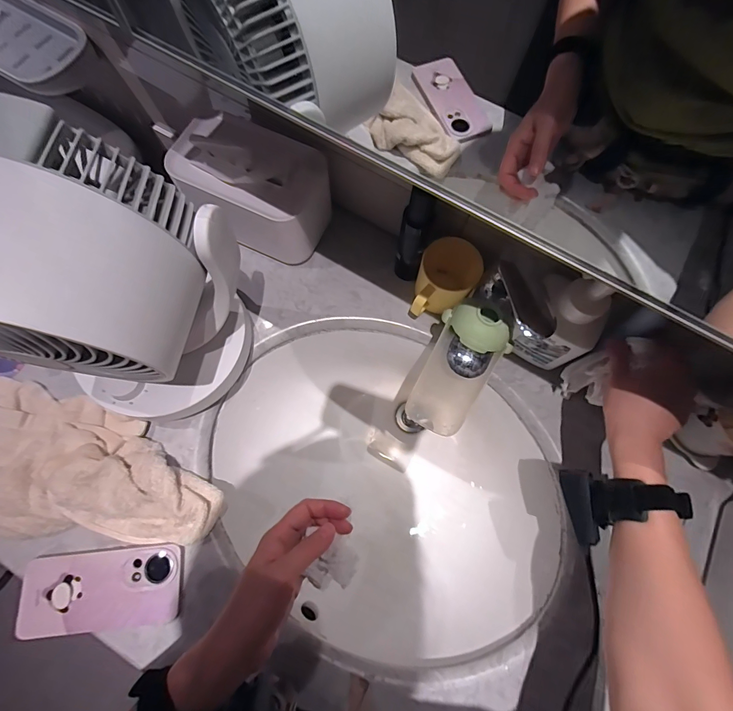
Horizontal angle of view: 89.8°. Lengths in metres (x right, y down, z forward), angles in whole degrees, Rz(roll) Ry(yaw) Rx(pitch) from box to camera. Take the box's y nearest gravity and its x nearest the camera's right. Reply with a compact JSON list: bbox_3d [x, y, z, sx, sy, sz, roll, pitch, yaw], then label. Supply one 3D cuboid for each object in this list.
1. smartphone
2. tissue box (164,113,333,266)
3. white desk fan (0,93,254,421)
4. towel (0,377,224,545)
[{"bbox_3d":[-0.286,0.255,0.399,0.159,0.015,0.078,-5,74,-3],"label":"smartphone"},{"bbox_3d":[-0.147,-0.226,0.505,0.192,0.117,0.119,24,74,5],"label":"tissue box"},{"bbox_3d":[-0.228,-0.043,0.336,0.188,0.275,0.170,9,73,1],"label":"white desk fan"},{"bbox_3d":[-0.327,0.131,0.415,0.321,0.044,0.156,13,73,2],"label":"towel"}]

